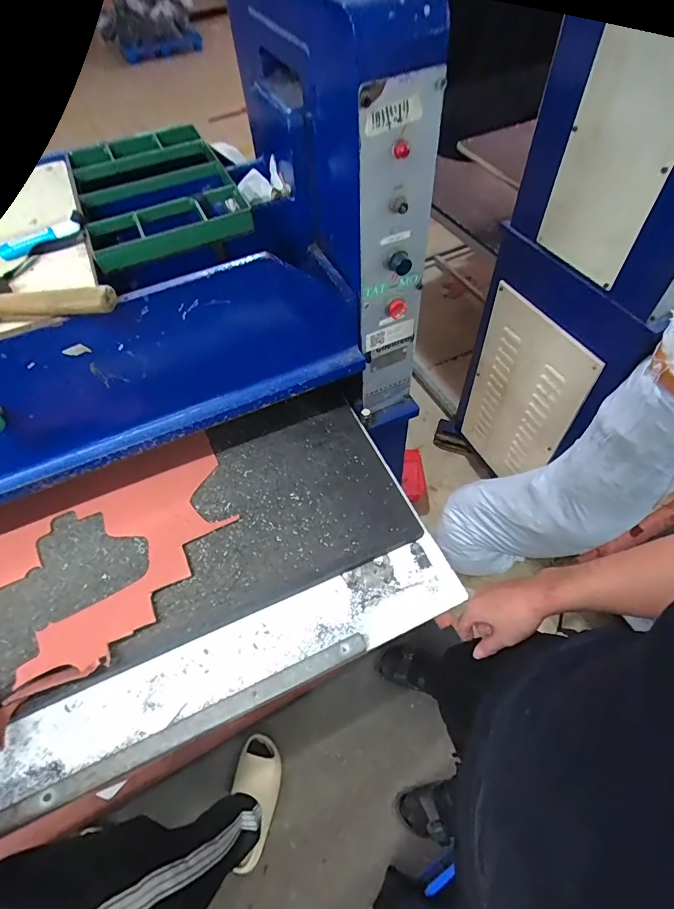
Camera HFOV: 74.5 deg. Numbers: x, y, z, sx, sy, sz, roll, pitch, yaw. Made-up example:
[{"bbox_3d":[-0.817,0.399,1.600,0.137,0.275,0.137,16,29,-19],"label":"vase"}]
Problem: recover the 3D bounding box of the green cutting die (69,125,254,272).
[{"bbox_3d":[-0.253,-0.374,0.629,0.209,0.043,0.331,-23,56,-11],"label":"green cutting die"}]

